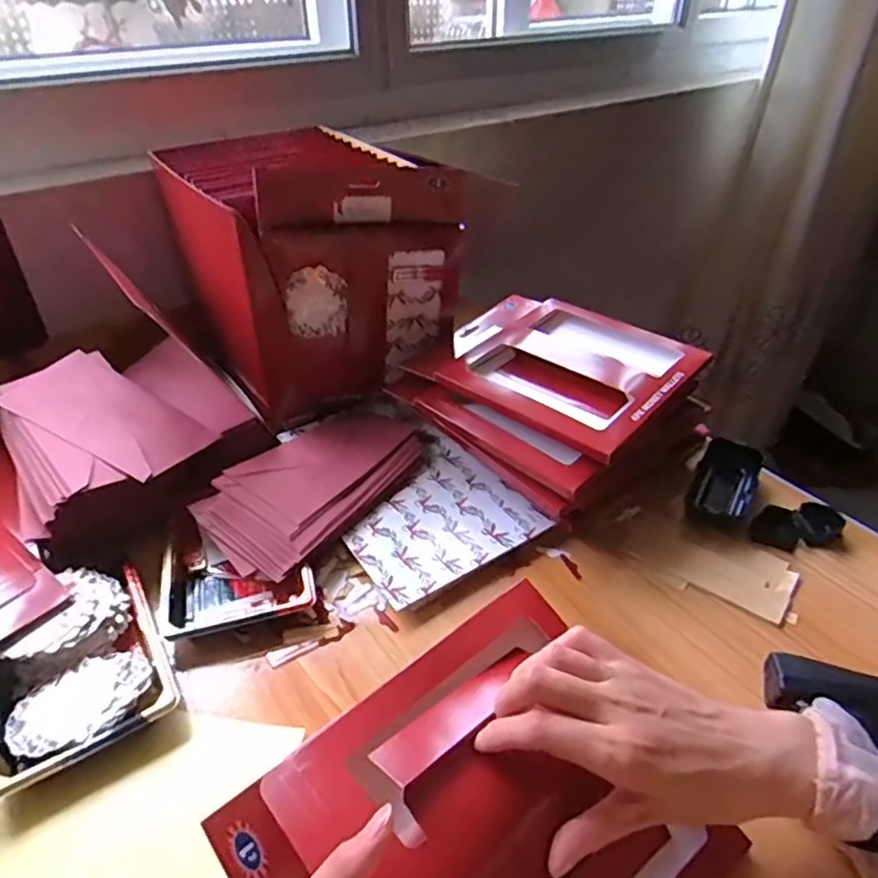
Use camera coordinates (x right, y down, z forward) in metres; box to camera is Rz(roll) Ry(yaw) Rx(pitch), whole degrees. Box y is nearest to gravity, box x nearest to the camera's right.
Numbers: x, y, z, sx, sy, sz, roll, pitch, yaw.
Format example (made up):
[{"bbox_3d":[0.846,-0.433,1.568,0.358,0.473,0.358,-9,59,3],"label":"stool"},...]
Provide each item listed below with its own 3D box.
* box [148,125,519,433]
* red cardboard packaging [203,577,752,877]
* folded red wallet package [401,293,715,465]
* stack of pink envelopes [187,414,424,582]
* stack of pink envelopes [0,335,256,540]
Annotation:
[{"bbox_3d":[-0.141,-0.187,0.687,0.217,0.236,0.261,-23,44,-26],"label":"box"},{"bbox_3d":[0.027,0.213,0.338,0.227,0.084,0.184,-28,44,-28],"label":"red cardboard packaging"},{"bbox_3d":[0.109,-0.071,0.613,0.240,0.032,0.191,30,47,33],"label":"folded red wallet package"},{"bbox_3d":[-0.109,0.033,0.587,0.113,0.046,0.232,22,44,26],"label":"stack of pink envelopes"},{"bbox_3d":[-0.297,-0.021,0.579,0.199,0.052,0.193,-29,46,-31],"label":"stack of pink envelopes"}]

